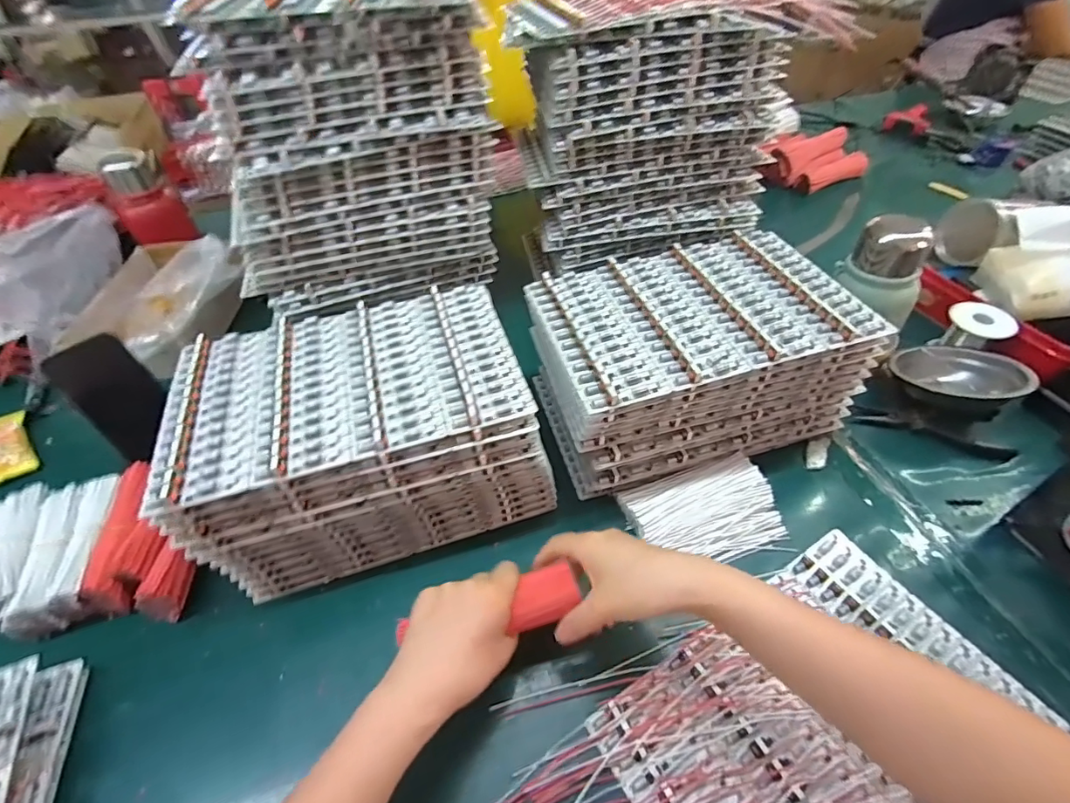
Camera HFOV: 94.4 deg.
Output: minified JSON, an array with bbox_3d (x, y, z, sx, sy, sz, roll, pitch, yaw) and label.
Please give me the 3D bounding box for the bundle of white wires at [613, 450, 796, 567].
[{"bbox_3d":[0.168,0.108,0.497,0.147,0.020,0.101,-10,48,-6],"label":"bundle of white wires"}]

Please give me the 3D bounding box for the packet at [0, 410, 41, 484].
[{"bbox_3d":[-0.626,0.054,0.584,0.050,0.019,0.096,-25,65,-19],"label":"packet"}]

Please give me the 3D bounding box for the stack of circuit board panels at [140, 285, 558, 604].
[{"bbox_3d":[-0.161,0.030,0.493,0.289,0.162,0.194,-15,48,-11],"label":"stack of circuit board panels"}]

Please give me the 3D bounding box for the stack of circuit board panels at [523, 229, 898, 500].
[{"bbox_3d":[0.167,-0.046,0.544,0.306,0.159,0.187,-14,48,-10],"label":"stack of circuit board panels"}]

